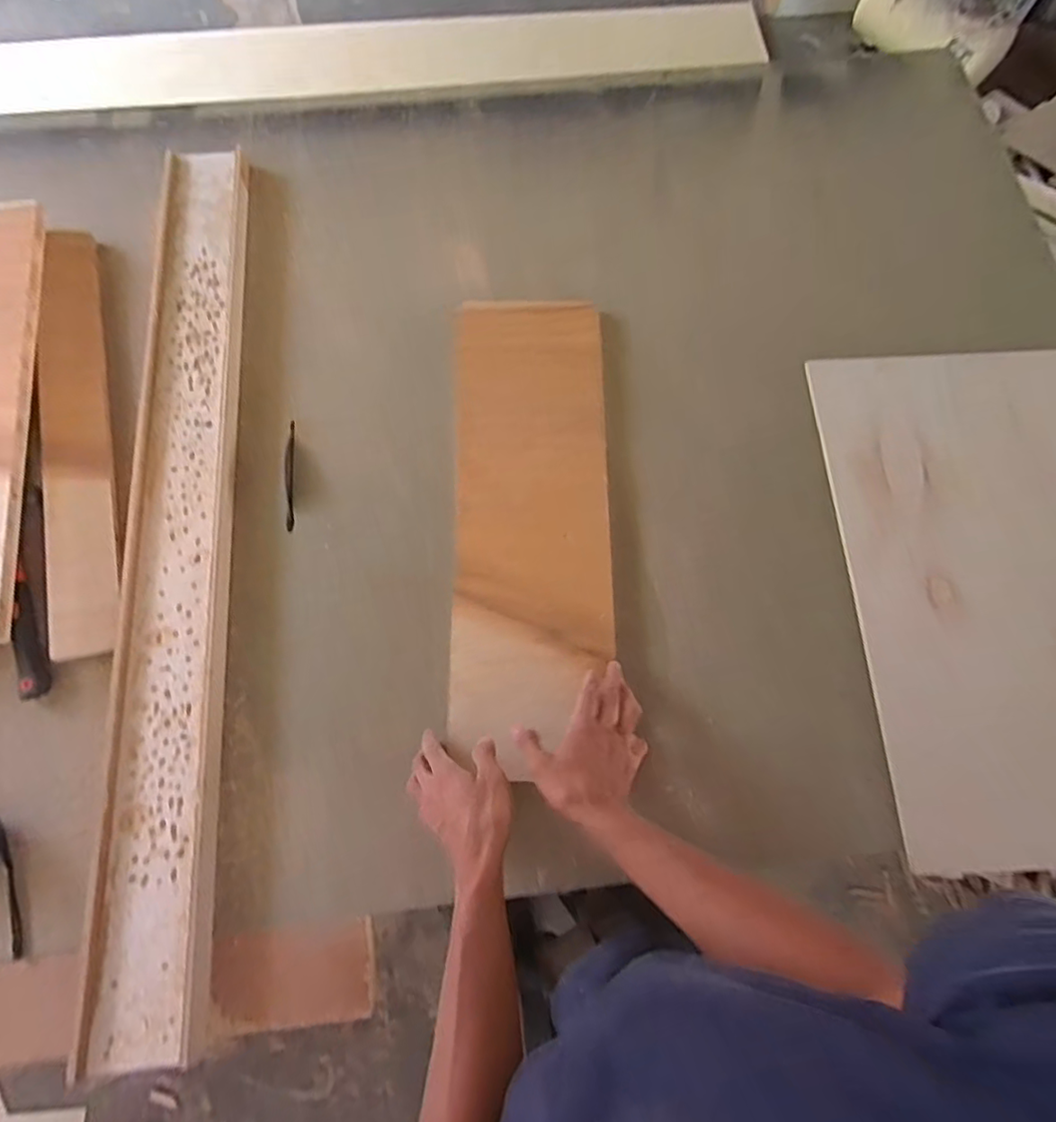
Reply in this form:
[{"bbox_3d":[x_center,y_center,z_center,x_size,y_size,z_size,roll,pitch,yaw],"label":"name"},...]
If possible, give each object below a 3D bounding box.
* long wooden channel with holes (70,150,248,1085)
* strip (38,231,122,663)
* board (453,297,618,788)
[{"bbox_3d":[-0.434,-0.062,0.705,0.119,0.029,1.130,-5,74,-3],"label":"long wooden channel with holes"},{"bbox_3d":[-0.587,-0.185,0.737,0.073,0.016,0.621,-15,75,-5],"label":"strip"},{"bbox_3d":[0.007,-0.072,0.708,0.197,0.028,0.581,2,74,0],"label":"board"}]

